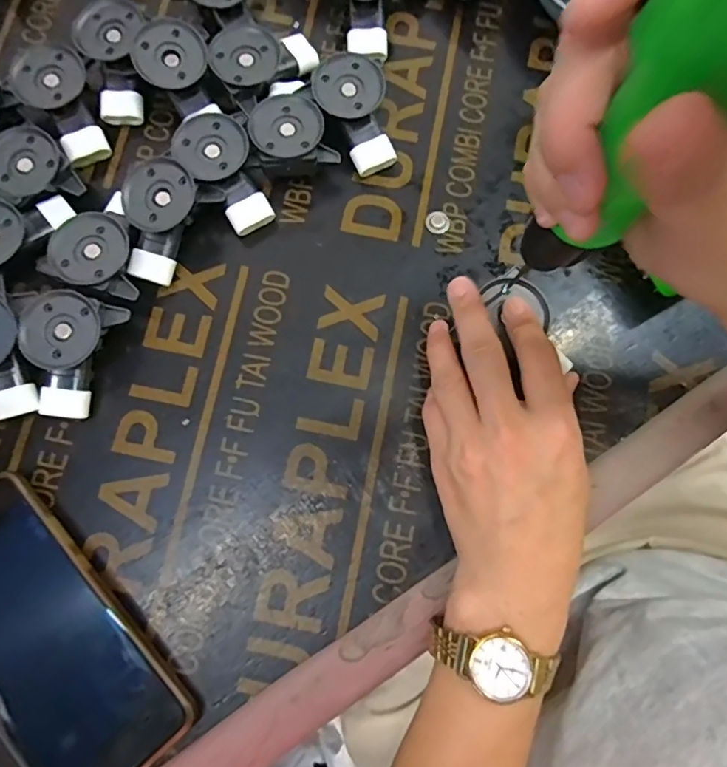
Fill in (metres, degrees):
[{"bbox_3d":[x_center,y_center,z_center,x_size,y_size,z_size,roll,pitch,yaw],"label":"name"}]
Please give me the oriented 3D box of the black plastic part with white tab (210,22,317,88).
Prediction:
[{"bbox_3d":[-0.063,-0.204,0.331,0.062,0.030,0.037,-36,80,-8],"label":"black plastic part with white tab"}]

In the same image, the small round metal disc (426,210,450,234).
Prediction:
[{"bbox_3d":[0.046,-0.100,0.324,0.015,0.004,0.014,0,77,0],"label":"small round metal disc"}]

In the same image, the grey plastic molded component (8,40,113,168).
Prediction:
[{"bbox_3d":[-0.183,-0.168,0.322,0.041,0.032,0.065,-25,78,-6],"label":"grey plastic molded component"}]

